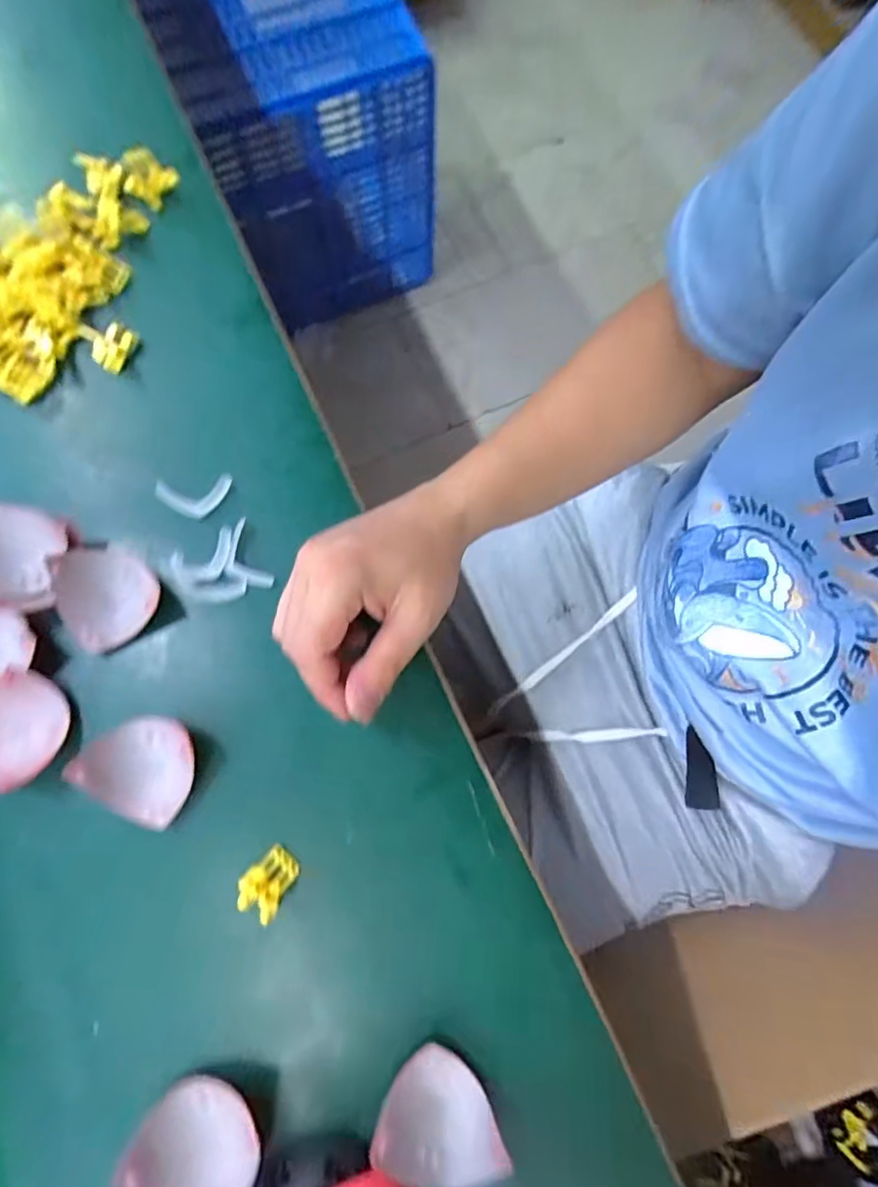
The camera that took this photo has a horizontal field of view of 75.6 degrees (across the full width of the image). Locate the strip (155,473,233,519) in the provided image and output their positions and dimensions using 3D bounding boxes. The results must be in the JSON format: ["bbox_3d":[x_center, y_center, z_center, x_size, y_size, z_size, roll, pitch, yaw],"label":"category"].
[{"bbox_3d":[-0.159,-0.062,0.371,0.047,0.009,0.029,-13,77,-5],"label":"strip"}]

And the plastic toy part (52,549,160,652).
[{"bbox_3d":[-0.203,0.000,0.344,0.055,0.032,0.055,-34,80,-9],"label":"plastic toy part"}]

